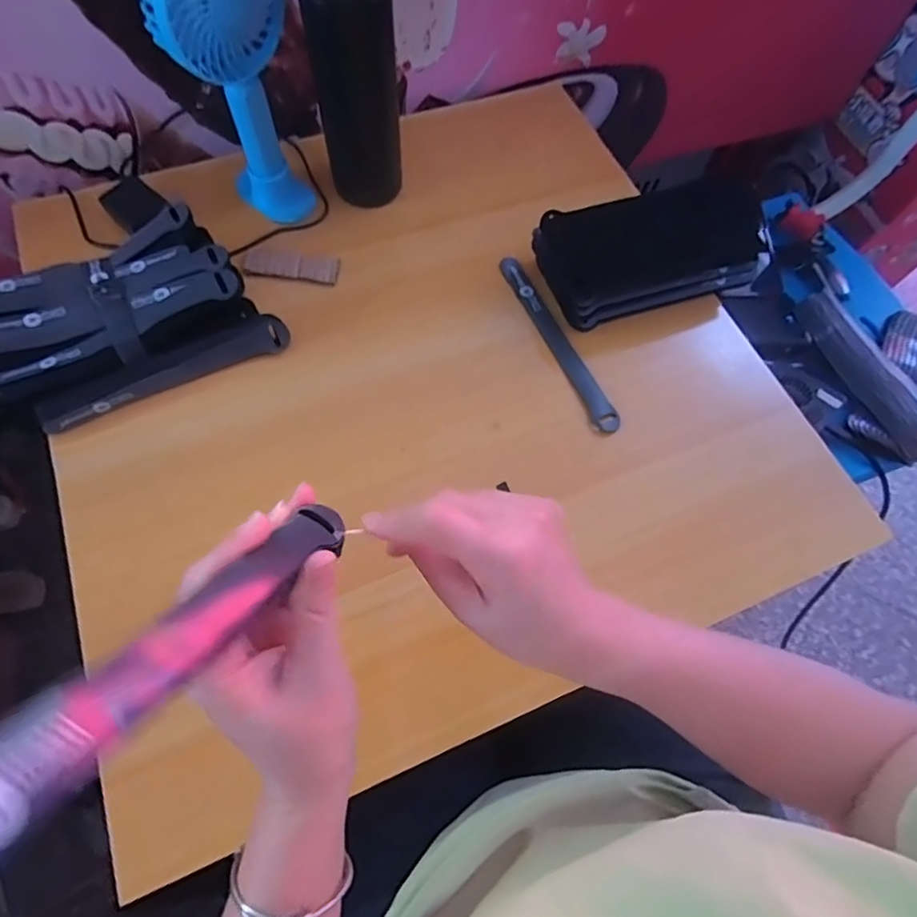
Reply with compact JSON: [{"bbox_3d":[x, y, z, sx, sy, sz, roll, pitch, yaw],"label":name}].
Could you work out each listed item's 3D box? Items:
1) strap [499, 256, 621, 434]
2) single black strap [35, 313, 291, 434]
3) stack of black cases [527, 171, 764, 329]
[{"bbox_3d":[0.085,-0.107,0.491,0.023,0.010,0.198,-22,70,-12],"label":"strap"},{"bbox_3d":[-0.234,-0.070,0.447,0.195,0.021,0.026,-25,70,-13],"label":"single black strap"},{"bbox_3d":[0.184,-0.190,0.501,0.220,0.049,0.089,-19,69,-11],"label":"stack of black cases"}]

